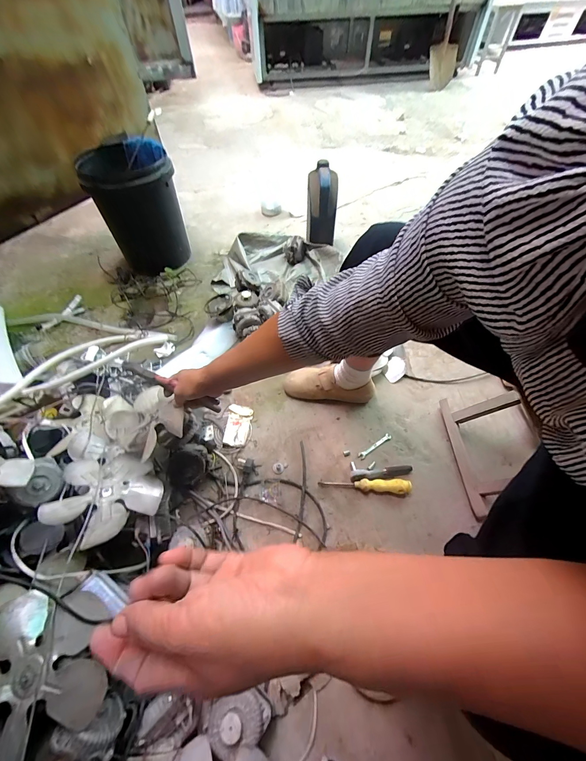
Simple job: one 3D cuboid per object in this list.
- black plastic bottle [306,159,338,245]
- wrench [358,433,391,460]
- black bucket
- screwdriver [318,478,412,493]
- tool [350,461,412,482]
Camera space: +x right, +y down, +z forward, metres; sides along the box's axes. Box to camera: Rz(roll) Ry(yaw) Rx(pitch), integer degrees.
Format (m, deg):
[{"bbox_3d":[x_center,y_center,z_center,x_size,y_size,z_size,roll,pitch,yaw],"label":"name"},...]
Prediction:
[{"bbox_3d":[0.104,-0.640,1.074,0.105,0.271,0.106,2,13,2],"label":"black plastic bottle"},{"bbox_3d":[0.204,0.163,0.752,0.104,0.004,0.017,-31,60,-19],"label":"wrench"},{"bbox_3d":[-0.583,-0.665,1.156,0.324,0.333,0.299,-1,55,1],"label":"black bucket"},{"bbox_3d":[0.162,0.237,0.686,0.199,0.032,0.029,1,55,2],"label":"screwdriver"},{"bbox_3d":[0.201,0.205,0.710,0.142,0.019,0.046,-7,55,-3],"label":"tool"}]

